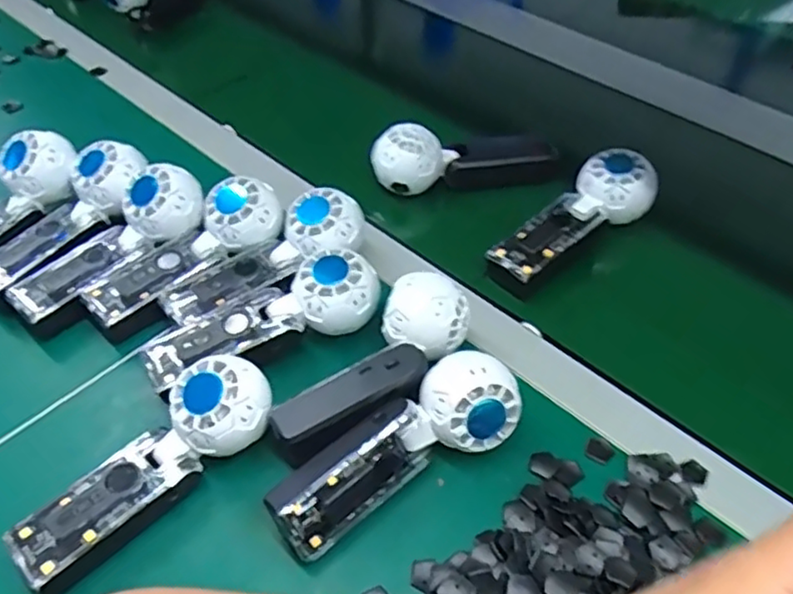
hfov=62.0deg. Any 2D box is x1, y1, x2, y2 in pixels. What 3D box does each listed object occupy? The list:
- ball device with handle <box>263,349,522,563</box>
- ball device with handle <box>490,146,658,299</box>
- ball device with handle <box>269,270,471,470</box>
[{"bbox_3d":[-0.001,0.094,0.413,0.163,0.056,0.053,-24,53,-20],"label":"ball device with handle"},{"bbox_3d":[0.147,-0.066,0.559,0.163,0.054,0.055,-30,55,-24],"label":"ball device with handle"},{"bbox_3d":[-0.012,0.047,0.447,0.059,0.047,0.161,31,55,25],"label":"ball device with handle"}]

